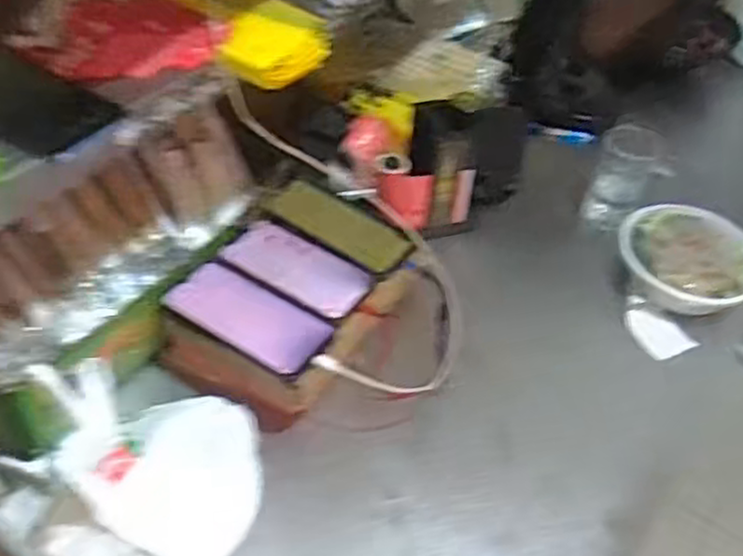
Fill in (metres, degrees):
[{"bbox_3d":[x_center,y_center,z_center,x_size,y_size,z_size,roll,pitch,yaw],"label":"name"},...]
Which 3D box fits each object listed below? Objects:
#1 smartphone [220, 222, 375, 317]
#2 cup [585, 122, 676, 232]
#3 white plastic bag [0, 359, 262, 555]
[{"bbox_3d":[-0.074,-0.013,0.748,0.145,0.015,0.069,24,47,18],"label":"smartphone"},{"bbox_3d":[0.336,-0.121,0.978,0.090,0.110,0.095,17,46,12],"label":"cup"},{"bbox_3d":[-0.189,0.159,0.594,0.195,0.132,0.157,-7,46,-12],"label":"white plastic bag"}]

